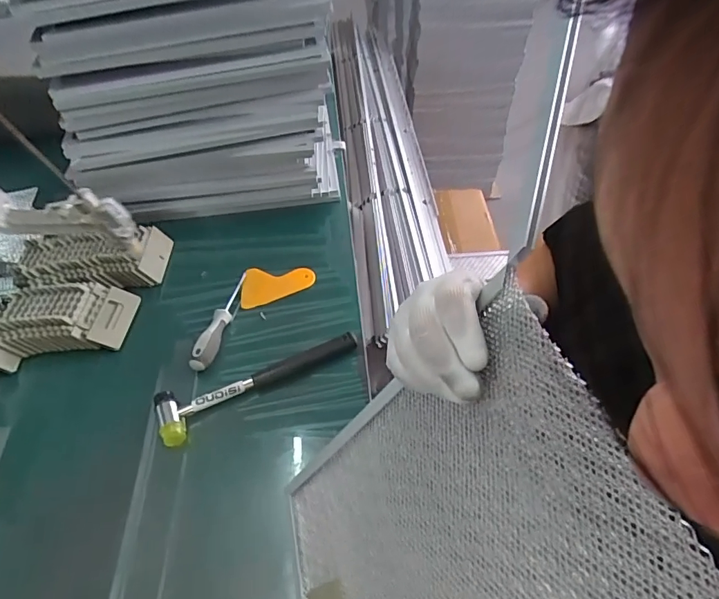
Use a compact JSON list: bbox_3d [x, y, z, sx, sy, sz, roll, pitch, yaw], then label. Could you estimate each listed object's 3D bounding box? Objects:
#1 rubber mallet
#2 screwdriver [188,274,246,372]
[{"bbox_3d":[-0.117,0.093,0.564,0.242,0.022,0.054,-24,54,-16],"label":"rubber mallet"},{"bbox_3d":[-0.180,0.022,0.621,0.020,0.023,0.158,8,52,9],"label":"screwdriver"}]

